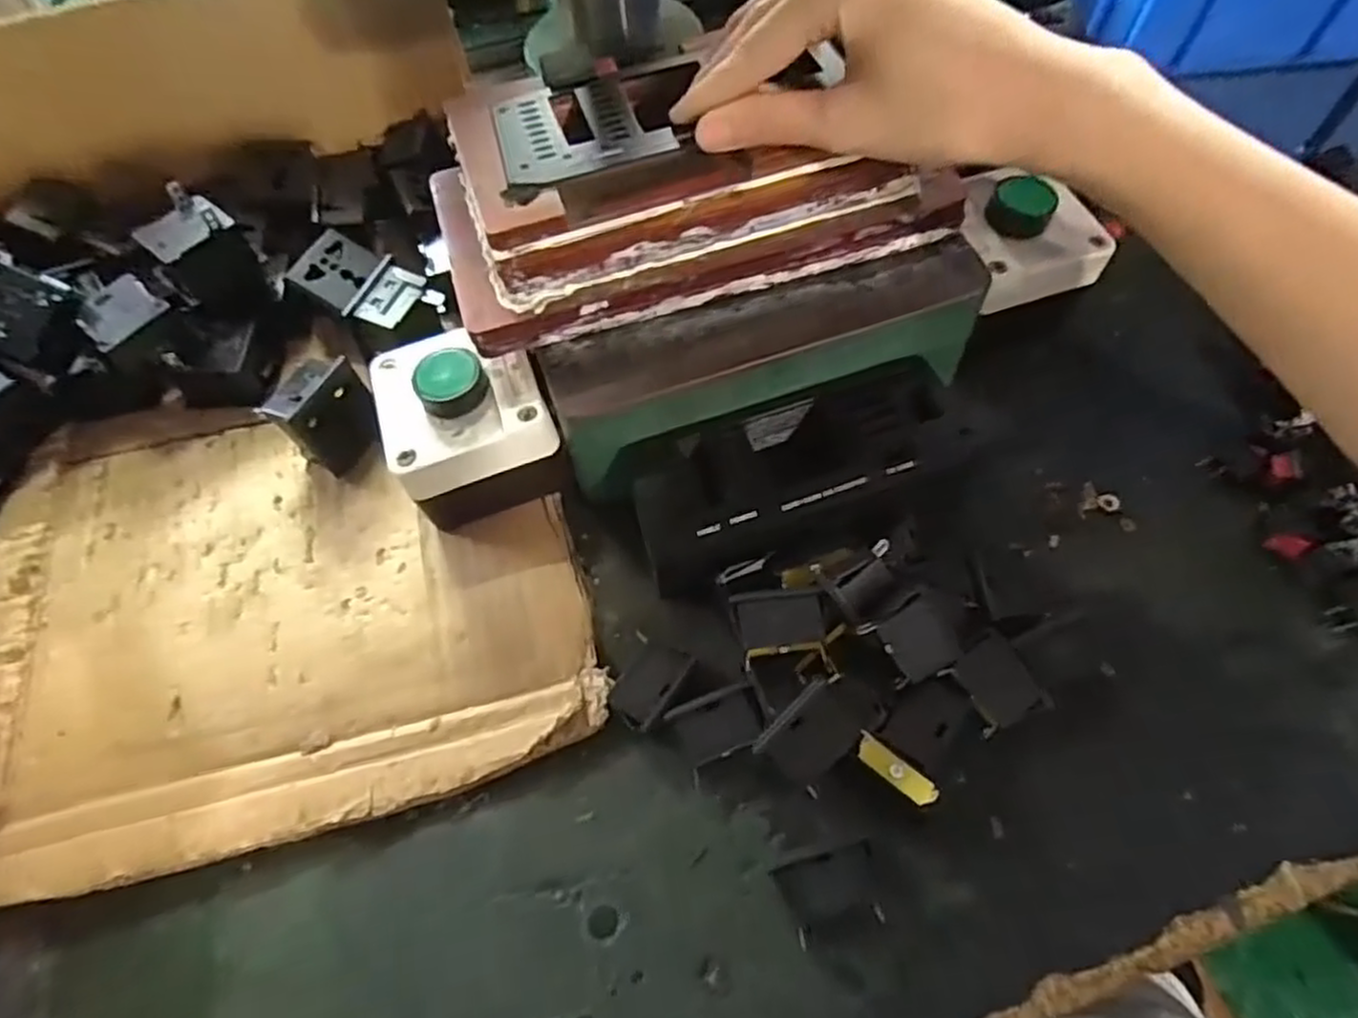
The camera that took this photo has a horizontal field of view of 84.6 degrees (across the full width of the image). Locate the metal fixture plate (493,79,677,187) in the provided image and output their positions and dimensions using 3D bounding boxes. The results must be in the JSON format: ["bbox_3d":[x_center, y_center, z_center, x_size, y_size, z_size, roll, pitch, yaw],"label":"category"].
[{"bbox_3d":[-0.040,-0.152,0.298,0.066,0.006,0.053,-21,62,-9],"label":"metal fixture plate"}]

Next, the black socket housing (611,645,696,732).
[{"bbox_3d":[-0.012,0.070,0.298,0.021,0.010,0.034,33,72,16],"label":"black socket housing"}]

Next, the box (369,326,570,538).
[{"bbox_3d":[-0.093,-0.040,0.333,0.069,0.060,0.075,-18,63,-7],"label":"box"}]

